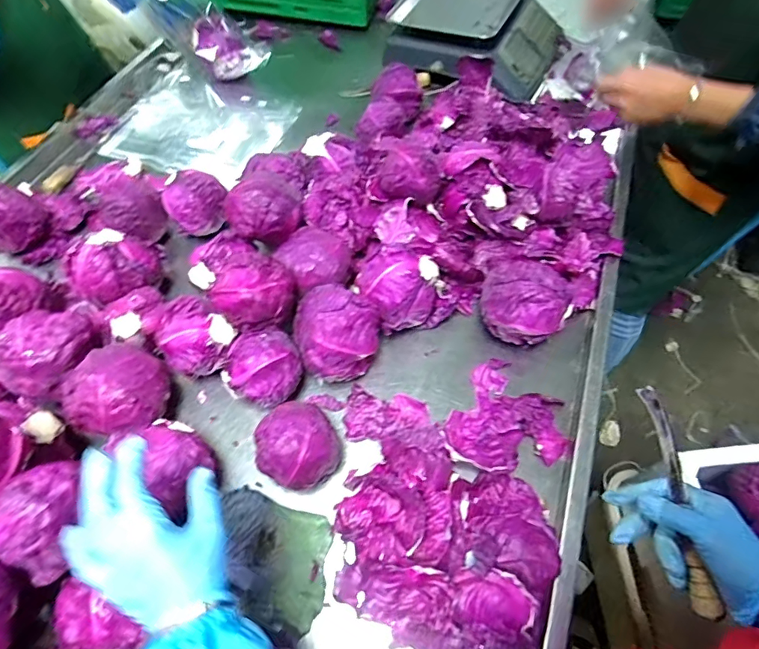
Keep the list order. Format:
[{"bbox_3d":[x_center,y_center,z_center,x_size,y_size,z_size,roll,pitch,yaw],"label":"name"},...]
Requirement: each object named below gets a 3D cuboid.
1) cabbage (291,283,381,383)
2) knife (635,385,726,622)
[{"bbox_3d":[-0.064,0.013,0.623,0.113,0.111,0.112,-1,58,1],"label":"cabbage"},{"bbox_3d":[0.282,0.160,0.423,0.019,0.019,0.204,-4,72,-1],"label":"knife"}]

